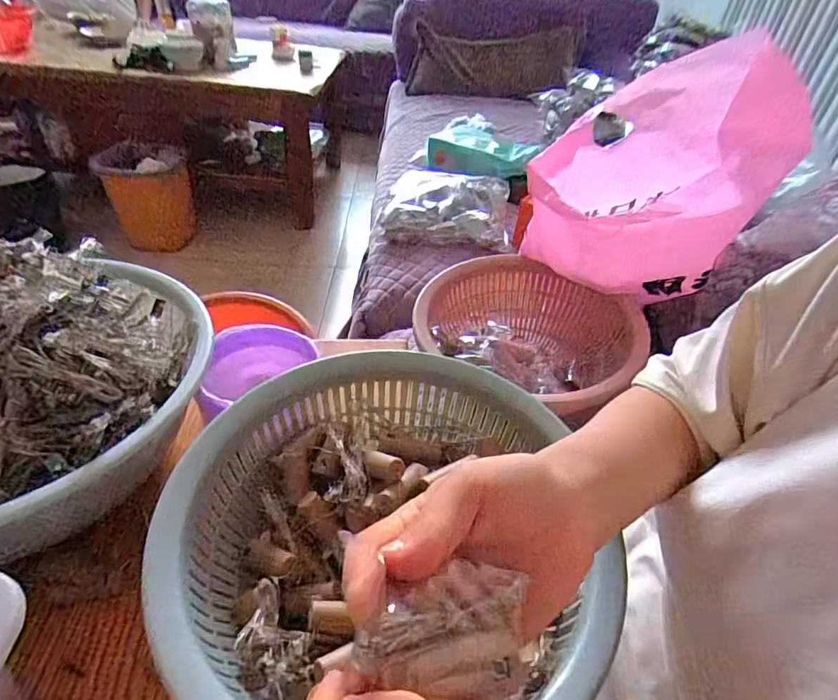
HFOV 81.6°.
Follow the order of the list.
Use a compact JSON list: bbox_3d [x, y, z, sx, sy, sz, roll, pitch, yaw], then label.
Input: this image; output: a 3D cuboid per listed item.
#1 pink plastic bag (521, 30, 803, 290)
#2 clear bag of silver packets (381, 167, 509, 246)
[{"bbox_3d":[0.287,-0.199,0.589,0.278,0.255,0.201,-23,48,-29],"label":"pink plastic bag"},{"bbox_3d":[0.057,-0.307,1.025,0.262,0.077,0.221,8,40,3],"label":"clear bag of silver packets"}]

